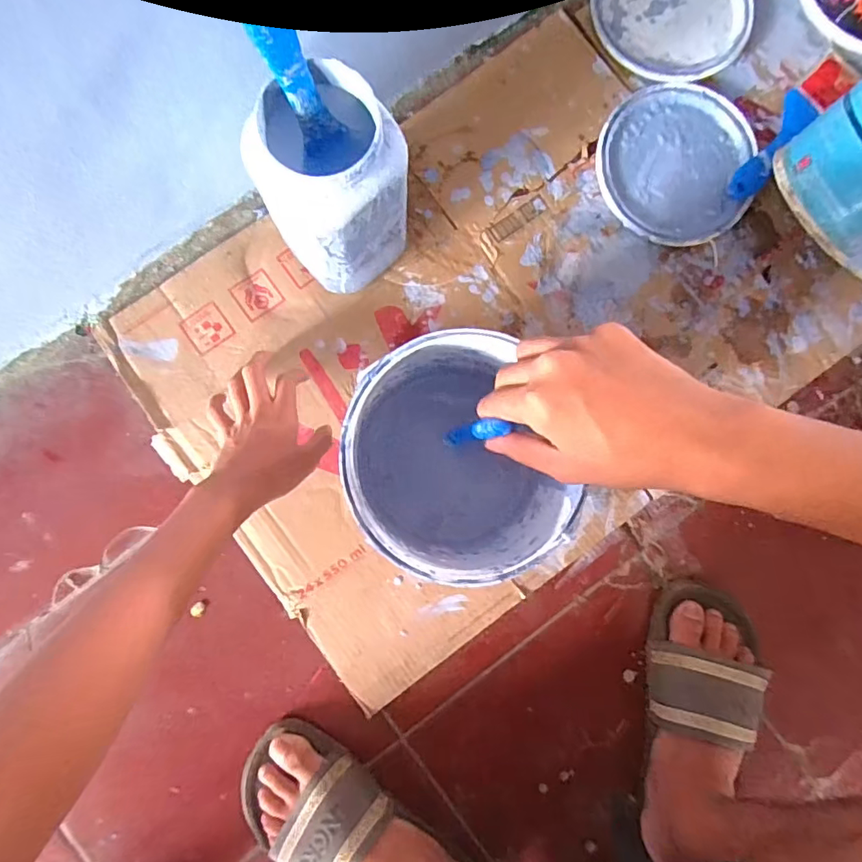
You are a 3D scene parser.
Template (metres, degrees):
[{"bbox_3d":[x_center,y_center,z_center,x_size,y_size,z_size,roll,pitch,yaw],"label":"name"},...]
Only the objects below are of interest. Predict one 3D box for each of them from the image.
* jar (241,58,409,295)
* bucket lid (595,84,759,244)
[{"bbox_3d":[-0.079,-0.199,0.449,0.101,0.191,0.092,-39,90,-5],"label":"jar"},{"bbox_3d":[0.266,-0.288,0.565,0.168,0.017,0.165,0,87,-4],"label":"bucket lid"}]

